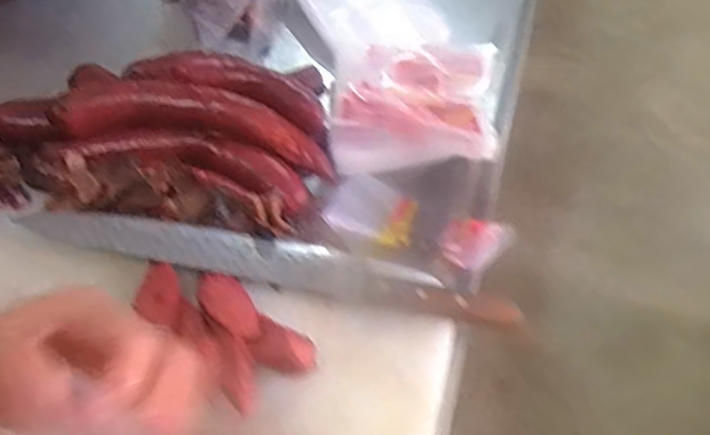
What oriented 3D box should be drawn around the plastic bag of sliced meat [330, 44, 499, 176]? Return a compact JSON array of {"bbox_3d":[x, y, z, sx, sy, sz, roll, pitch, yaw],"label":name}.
[{"bbox_3d":[0.063,-0.127,0.725,0.168,0.048,0.171,4,50,-3],"label":"plastic bag of sliced meat"}]

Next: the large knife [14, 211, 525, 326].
[{"bbox_3d":[-0.065,0.035,0.587,0.391,0.021,0.050,7,50,0],"label":"large knife"}]

